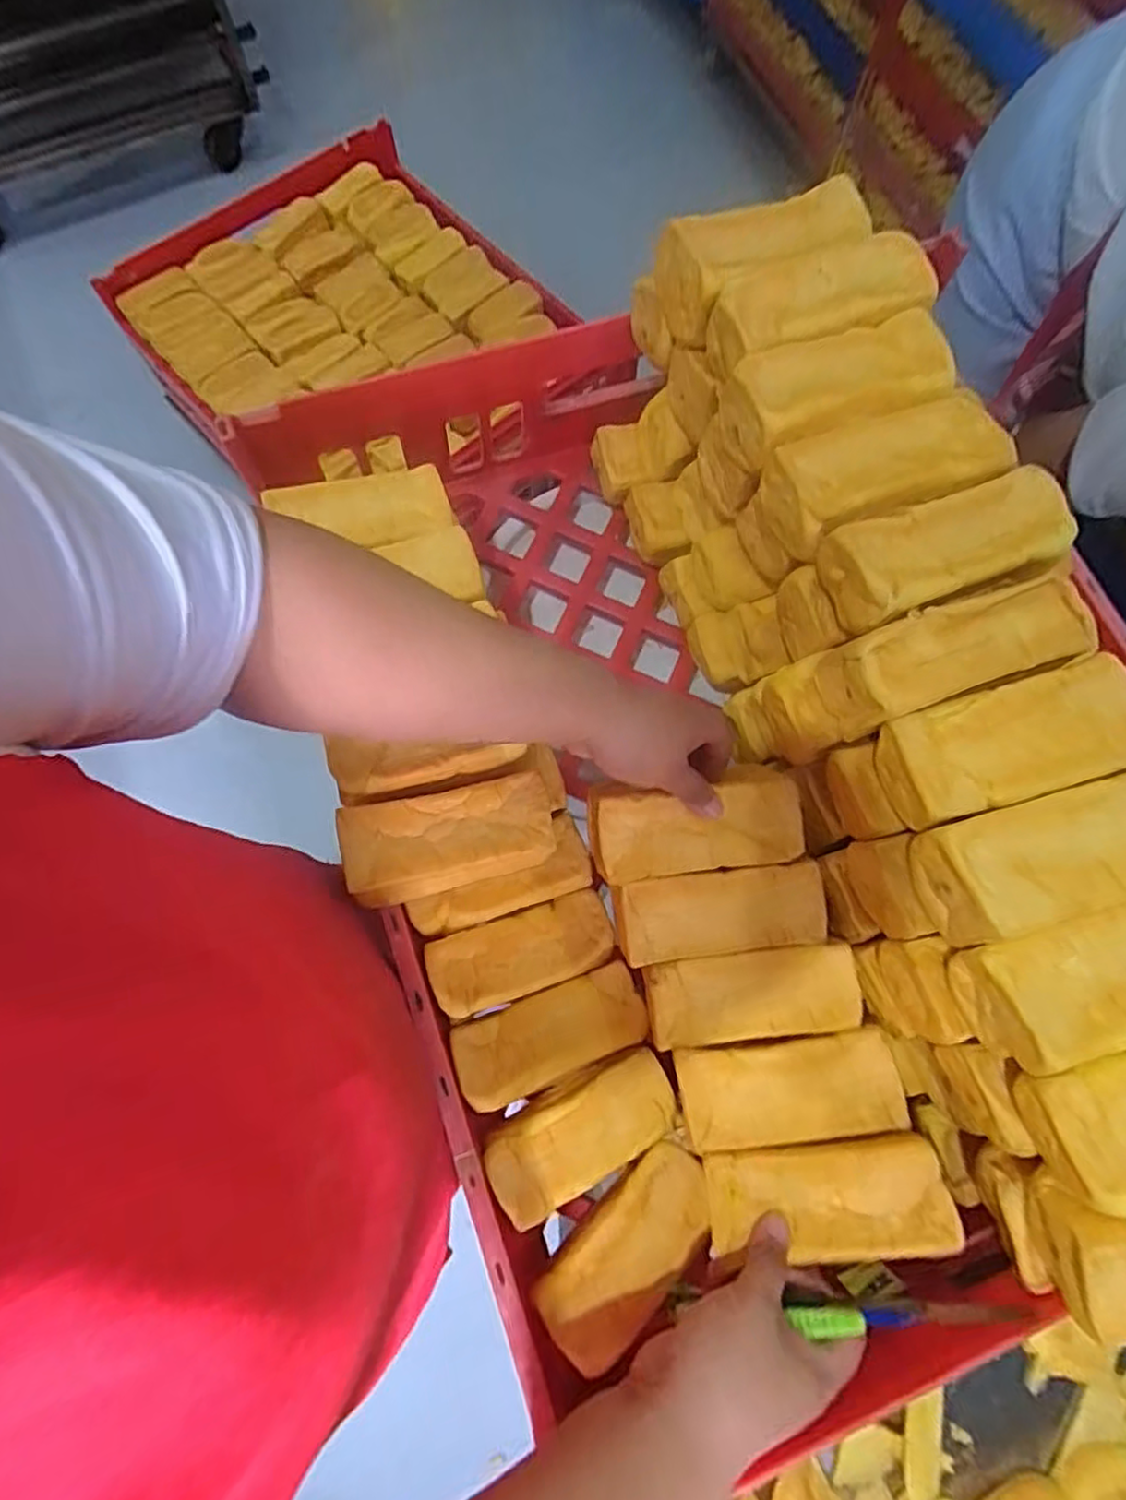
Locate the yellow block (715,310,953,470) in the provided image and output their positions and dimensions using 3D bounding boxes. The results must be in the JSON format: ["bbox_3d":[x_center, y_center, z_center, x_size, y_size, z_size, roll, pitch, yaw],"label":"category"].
[{"bbox_3d":[0.176,-0.230,0.422,0.142,0.041,0.063,-20,75,-6],"label":"yellow block"}]

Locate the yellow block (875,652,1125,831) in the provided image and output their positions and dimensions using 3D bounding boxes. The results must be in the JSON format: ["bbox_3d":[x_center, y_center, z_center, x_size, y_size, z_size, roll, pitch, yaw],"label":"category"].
[{"bbox_3d":[0.252,-0.002,0.373,0.134,0.040,0.062,-15,74,-5],"label":"yellow block"}]

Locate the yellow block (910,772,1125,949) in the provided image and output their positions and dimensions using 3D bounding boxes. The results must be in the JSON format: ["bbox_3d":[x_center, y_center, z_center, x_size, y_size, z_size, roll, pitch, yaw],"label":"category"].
[{"bbox_3d":[0.271,0.057,0.361,0.141,0.049,0.064,-16,74,-5],"label":"yellow block"}]

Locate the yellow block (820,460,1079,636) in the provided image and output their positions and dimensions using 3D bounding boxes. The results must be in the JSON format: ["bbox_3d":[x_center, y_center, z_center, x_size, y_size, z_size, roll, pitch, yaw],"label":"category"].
[{"bbox_3d":[0.228,-0.119,0.394,0.138,0.041,0.066,-19,75,-6],"label":"yellow block"}]

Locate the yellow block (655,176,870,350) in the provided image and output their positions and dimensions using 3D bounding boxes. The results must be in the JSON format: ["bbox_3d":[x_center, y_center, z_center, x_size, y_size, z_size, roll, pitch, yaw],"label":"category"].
[{"bbox_3d":[0.135,-0.337,0.452,0.137,0.054,0.062,-25,75,-7],"label":"yellow block"}]

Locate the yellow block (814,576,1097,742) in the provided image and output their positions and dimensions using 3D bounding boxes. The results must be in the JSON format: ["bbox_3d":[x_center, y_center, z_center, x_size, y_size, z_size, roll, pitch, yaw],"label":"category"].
[{"bbox_3d":[0.230,-0.055,0.391,0.136,0.056,0.055,-16,74,-5],"label":"yellow block"}]

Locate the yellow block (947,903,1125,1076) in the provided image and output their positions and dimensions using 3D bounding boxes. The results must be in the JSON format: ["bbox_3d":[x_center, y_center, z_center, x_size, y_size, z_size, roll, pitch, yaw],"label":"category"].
[{"bbox_3d":[0.286,0.116,0.343,0.140,0.047,0.063,-15,74,-5],"label":"yellow block"}]

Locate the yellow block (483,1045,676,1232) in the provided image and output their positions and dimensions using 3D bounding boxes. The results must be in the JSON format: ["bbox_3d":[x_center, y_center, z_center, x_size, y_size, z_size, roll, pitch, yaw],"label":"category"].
[{"bbox_3d":[0.013,0.262,0.451,0.131,0.032,0.056,-28,76,-8],"label":"yellow block"}]

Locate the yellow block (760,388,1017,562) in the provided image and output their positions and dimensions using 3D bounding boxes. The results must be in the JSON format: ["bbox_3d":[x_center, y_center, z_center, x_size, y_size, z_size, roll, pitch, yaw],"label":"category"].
[{"bbox_3d":[0.202,-0.173,0.415,0.146,0.039,0.066,-19,75,-6],"label":"yellow block"}]

